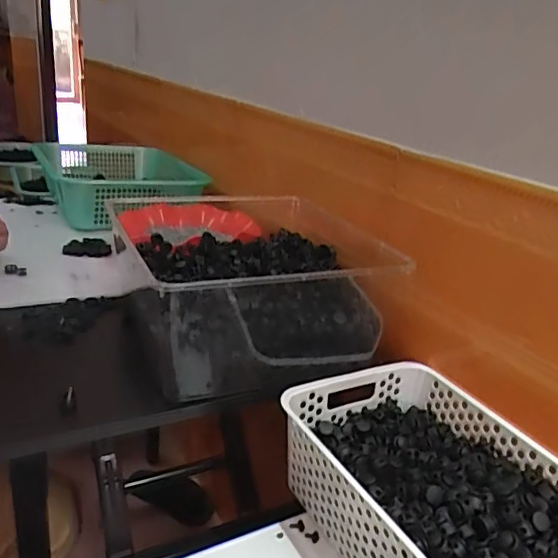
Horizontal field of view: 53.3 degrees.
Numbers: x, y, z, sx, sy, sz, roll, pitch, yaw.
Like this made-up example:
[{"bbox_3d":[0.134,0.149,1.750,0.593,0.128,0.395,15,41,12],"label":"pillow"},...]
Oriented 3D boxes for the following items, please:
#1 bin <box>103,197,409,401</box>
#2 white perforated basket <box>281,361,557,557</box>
[{"bbox_3d":[-0.034,0.000,0.718,0.325,0.133,0.308,-6,25,-27],"label":"bin"},{"bbox_3d":[0.156,0.218,0.541,0.204,0.111,0.304,-8,26,-30],"label":"white perforated basket"}]

